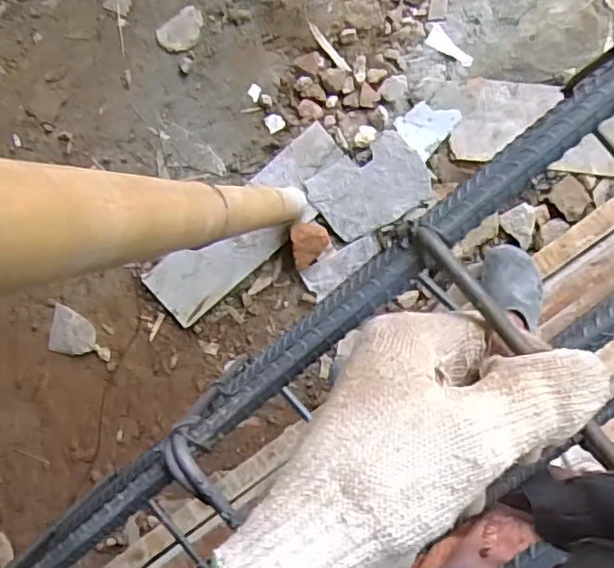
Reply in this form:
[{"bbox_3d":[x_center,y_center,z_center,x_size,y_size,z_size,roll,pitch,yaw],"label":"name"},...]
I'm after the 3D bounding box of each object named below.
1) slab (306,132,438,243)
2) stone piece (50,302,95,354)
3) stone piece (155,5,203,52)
[{"bbox_3d":[0.128,-0.208,1.289,0.238,0.015,0.151,-30,93,20],"label":"slab"},{"bbox_3d":[-0.547,0.114,1.436,0.110,0.017,0.111,15,99,5],"label":"stone piece"},{"bbox_3d":[-0.267,-0.539,1.307,0.107,0.008,0.071,-36,91,10],"label":"stone piece"}]

